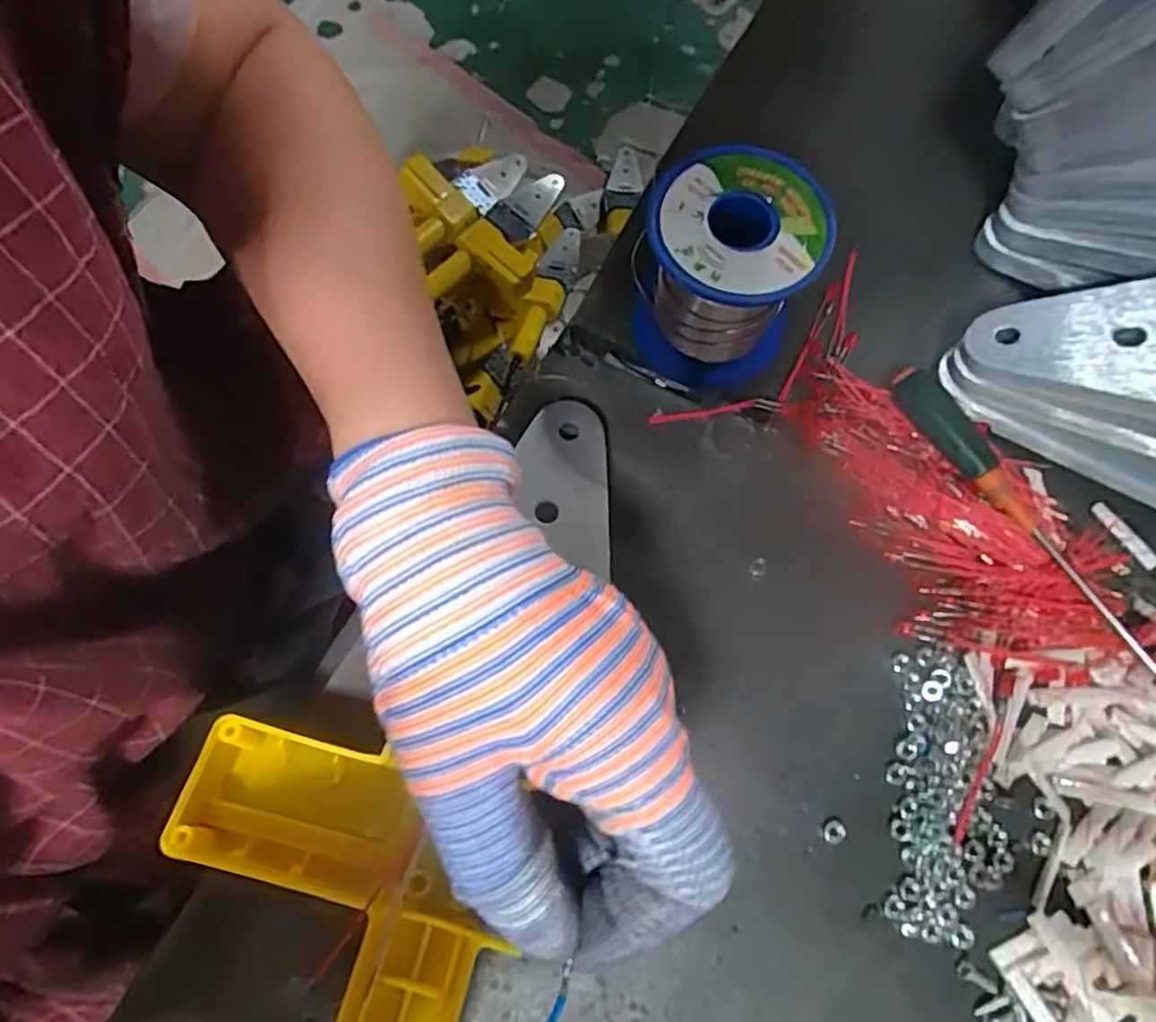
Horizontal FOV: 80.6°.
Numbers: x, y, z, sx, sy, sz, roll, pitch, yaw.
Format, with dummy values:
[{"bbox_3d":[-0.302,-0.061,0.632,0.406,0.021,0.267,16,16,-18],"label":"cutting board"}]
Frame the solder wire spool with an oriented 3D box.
[{"bbox_3d":[0.057,-0.093,0.269,0.067,0.061,0.066,0,74,0],"label":"solder wire spool"}]

